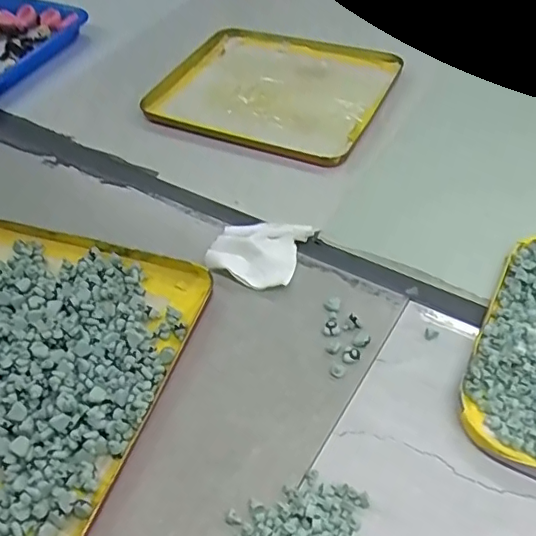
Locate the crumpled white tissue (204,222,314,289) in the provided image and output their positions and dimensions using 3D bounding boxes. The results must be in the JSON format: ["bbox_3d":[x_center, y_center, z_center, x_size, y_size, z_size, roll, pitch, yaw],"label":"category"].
[{"bbox_3d":[-0.009,-0.016,0.481,0.073,0.012,0.072,13,50,17],"label":"crumpled white tissue"}]

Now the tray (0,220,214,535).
[{"bbox_3d":[-0.188,0.063,0.421,0.236,0.029,0.239,13,50,17],"label":"tray"}]

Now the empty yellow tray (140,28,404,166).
[{"bbox_3d":[0.008,-0.202,0.639,0.238,0.018,0.203,18,51,20],"label":"empty yellow tray"}]

